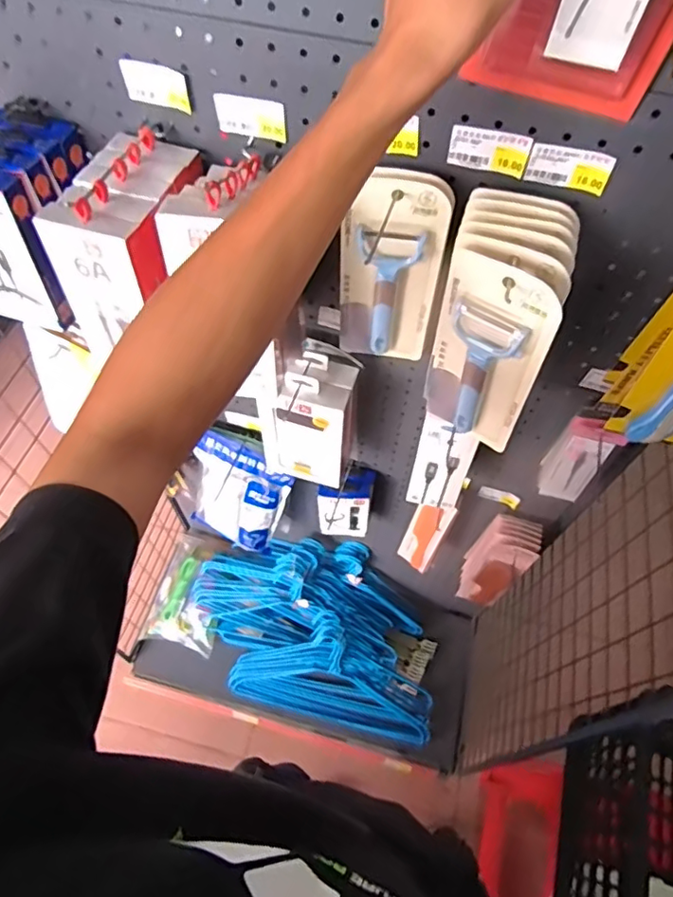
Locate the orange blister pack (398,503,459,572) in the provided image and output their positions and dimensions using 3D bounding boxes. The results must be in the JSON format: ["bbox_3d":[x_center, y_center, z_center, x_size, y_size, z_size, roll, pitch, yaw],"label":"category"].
[{"bbox_3d":[0.144,0.141,0.918,0.058,0.200,0.023,40,56,21],"label":"orange blister pack"}]

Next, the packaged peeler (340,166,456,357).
[{"bbox_3d":[0.049,-0.155,0.527,0.090,0.203,0.027,9,58,4],"label":"packaged peeler"}]

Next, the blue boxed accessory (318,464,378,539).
[{"bbox_3d":[0.017,0.087,0.936,0.081,0.157,0.062,8,58,4],"label":"blue boxed accessory"}]

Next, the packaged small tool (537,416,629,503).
[{"bbox_3d":[0.275,0.015,0.650,0.056,0.159,0.022,31,62,17],"label":"packaged small tool"}]

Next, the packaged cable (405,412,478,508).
[{"bbox_3d":[0.128,0.023,0.688,0.066,0.171,0.019,17,59,9],"label":"packaged cable"}]

